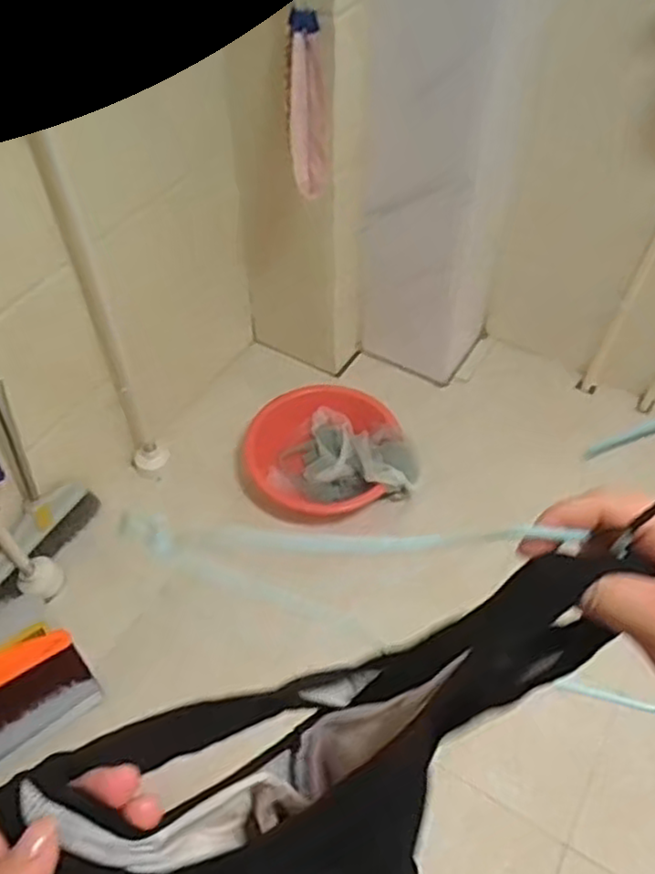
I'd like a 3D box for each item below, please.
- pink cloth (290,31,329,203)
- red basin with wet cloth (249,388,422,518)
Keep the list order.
[{"bbox_3d":[-0.036,-0.570,1.277,0.073,0.267,0.032,5,52,4],"label":"pink cloth"},{"bbox_3d":[0.000,0.023,1.613,0.372,0.106,0.310,-6,52,-4],"label":"red basin with wet cloth"}]

